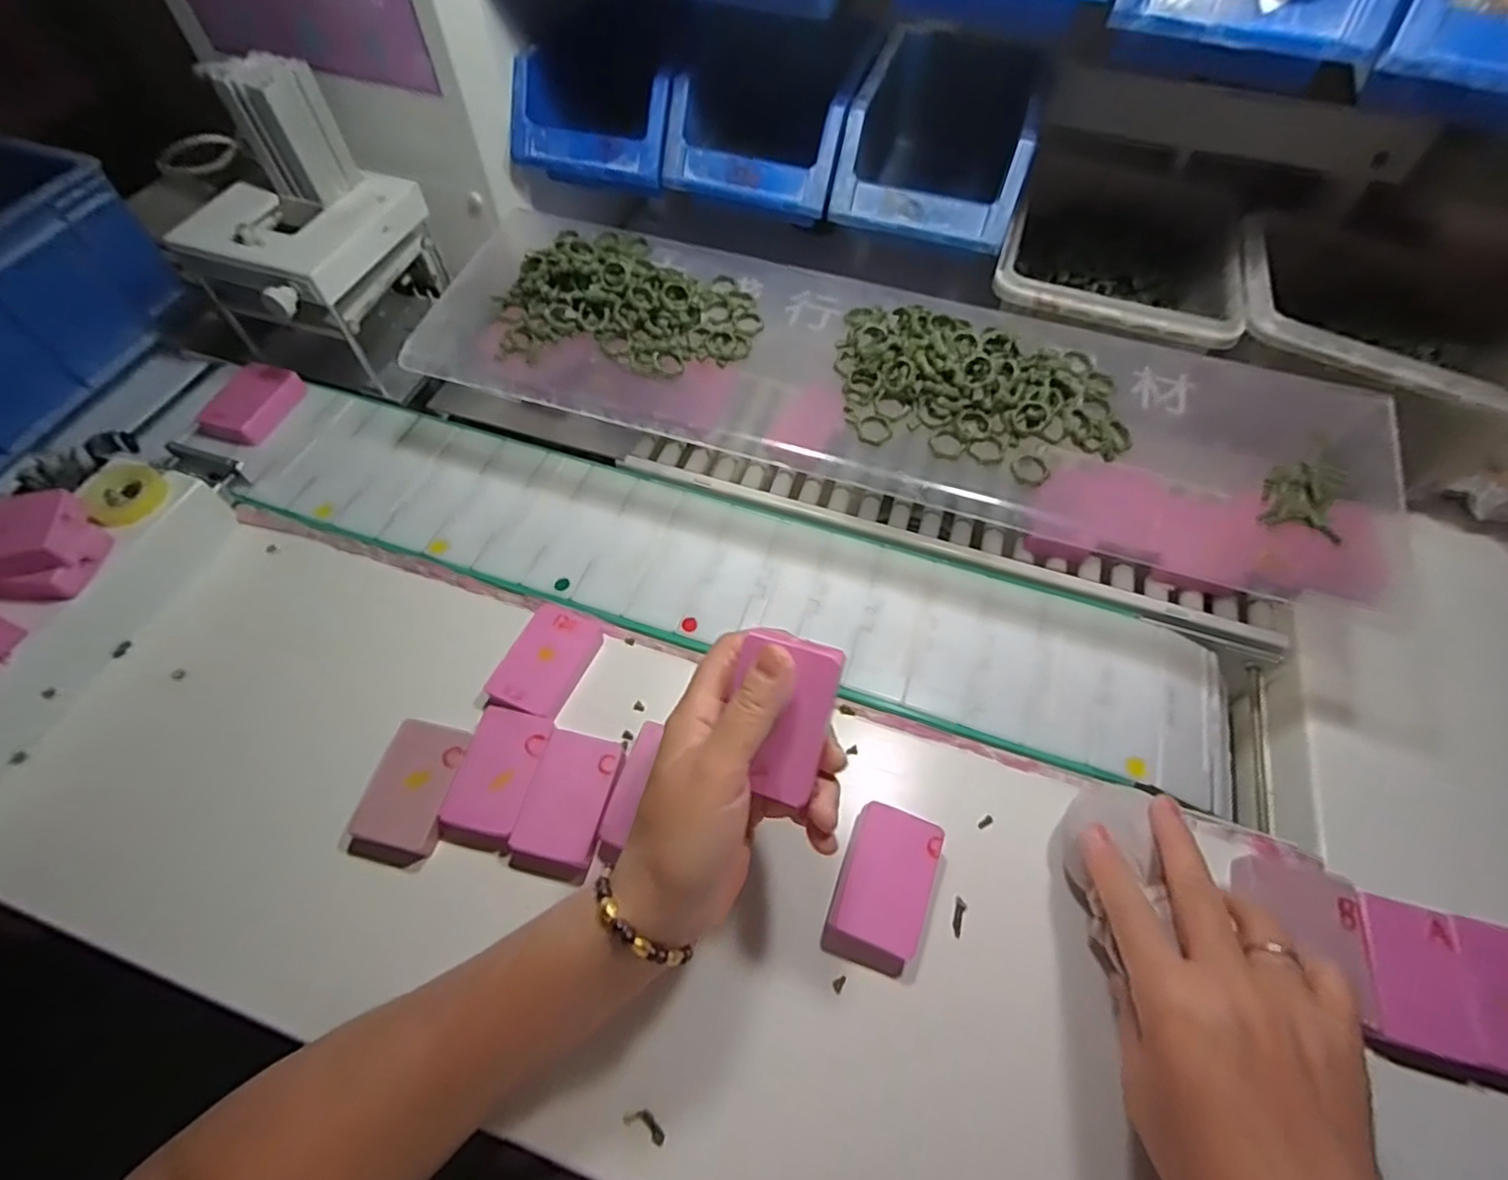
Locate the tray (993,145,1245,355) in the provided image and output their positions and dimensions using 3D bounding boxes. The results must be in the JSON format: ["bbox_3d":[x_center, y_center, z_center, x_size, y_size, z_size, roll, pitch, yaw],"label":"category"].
[{"bbox_3d":[0.272,-0.245,0.500,0.154,0.068,0.191,19,60,9],"label":"tray"}]

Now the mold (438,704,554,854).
[{"bbox_3d":[-0.148,0.111,0.387,0.043,0.030,0.074,12,59,5],"label":"mold"}]

